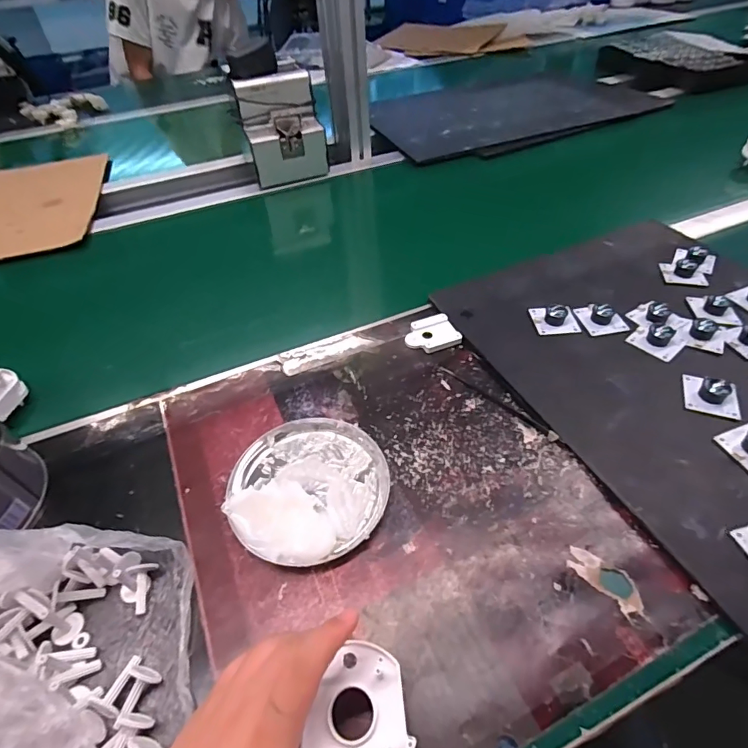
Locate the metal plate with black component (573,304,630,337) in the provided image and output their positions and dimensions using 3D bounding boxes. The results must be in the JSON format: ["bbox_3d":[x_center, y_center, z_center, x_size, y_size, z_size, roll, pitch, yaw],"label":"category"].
[{"bbox_3d":[0.242,-0.064,0.488,0.043,0.016,0.049,-13,47,-9],"label":"metal plate with black component"}]

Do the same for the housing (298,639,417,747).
[{"bbox_3d":[-0.005,0.189,0.252,0.055,0.009,0.068,12,48,14],"label":"housing"}]

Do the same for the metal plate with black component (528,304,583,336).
[{"bbox_3d":[0.194,-0.061,0.489,0.046,0.017,0.038,-1,46,3],"label":"metal plate with black component"}]

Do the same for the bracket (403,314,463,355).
[{"bbox_3d":[0.061,-0.043,0.496,0.055,0.009,0.046,-15,47,-11],"label":"bracket"}]

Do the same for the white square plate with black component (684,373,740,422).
[{"bbox_3d":[0.303,0.016,0.409,0.041,0.015,0.041,14,49,16],"label":"white square plate with black component"}]

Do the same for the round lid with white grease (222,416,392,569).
[{"bbox_3d":[-0.055,0.086,0.374,0.127,0.027,0.126,-2,46,2],"label":"round lid with white grease"}]

